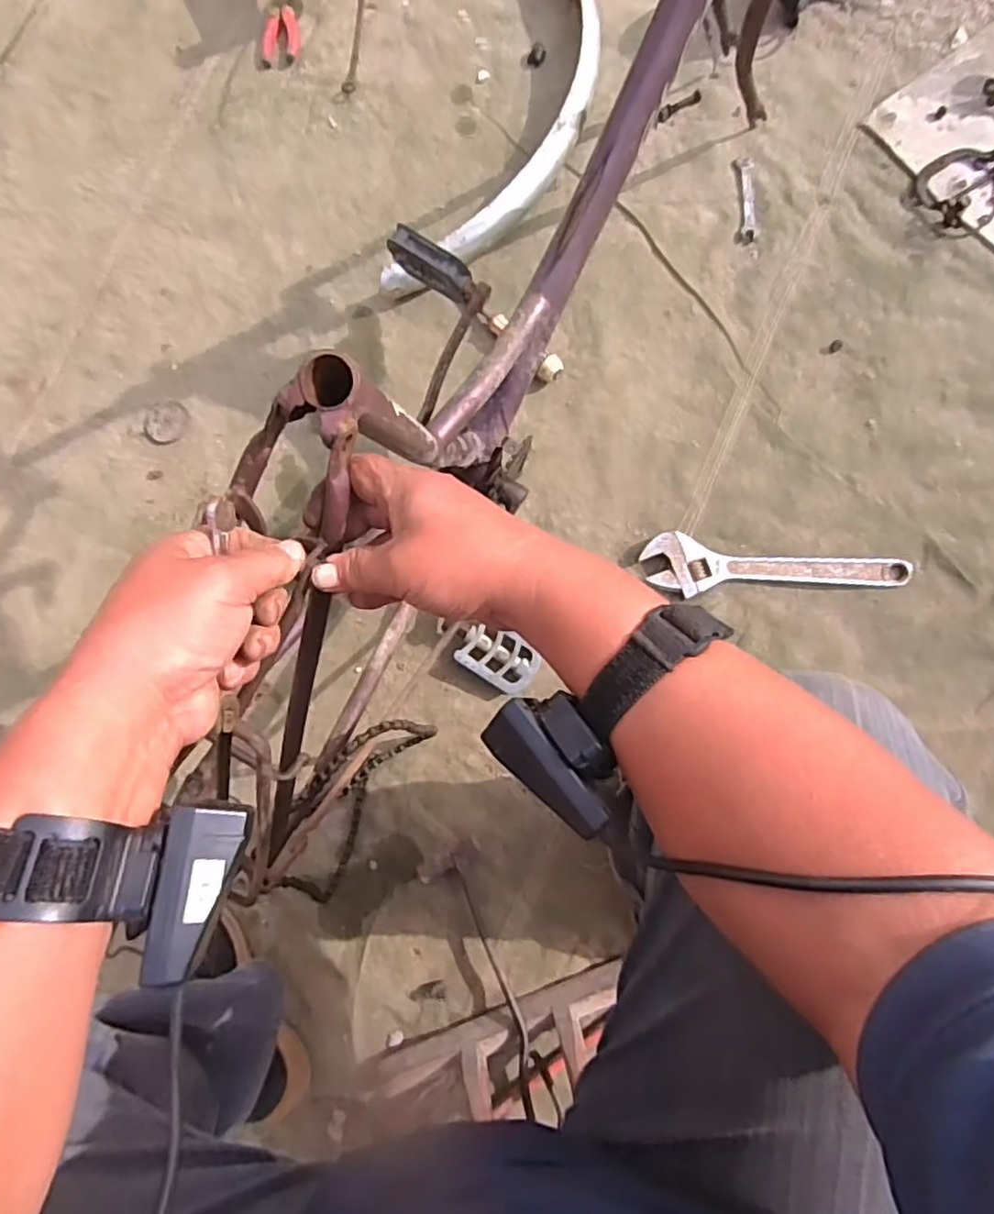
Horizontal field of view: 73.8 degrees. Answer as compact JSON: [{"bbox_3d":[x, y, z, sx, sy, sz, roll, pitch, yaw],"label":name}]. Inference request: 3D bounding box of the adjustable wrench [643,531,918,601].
[{"bbox_3d":[0.320,-0.037,0.759,0.296,0.020,0.067,7,84,7],"label":"adjustable wrench"}]

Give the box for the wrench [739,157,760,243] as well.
[{"bbox_3d":[0.315,-0.510,0.828,0.019,0.005,0.111,0,84,6],"label":"wrench"}]

